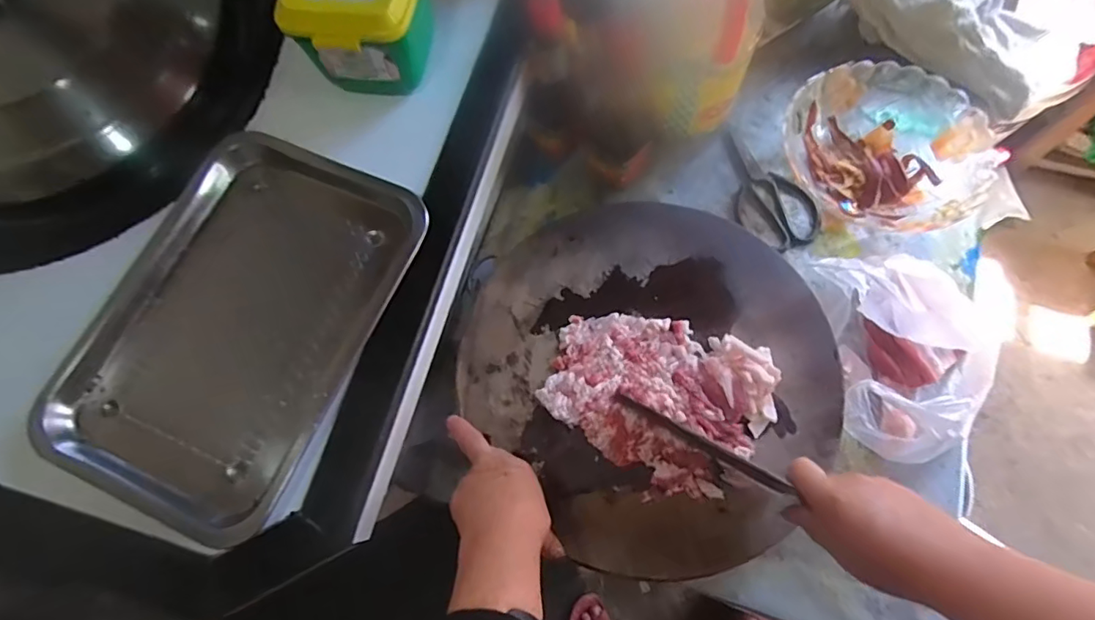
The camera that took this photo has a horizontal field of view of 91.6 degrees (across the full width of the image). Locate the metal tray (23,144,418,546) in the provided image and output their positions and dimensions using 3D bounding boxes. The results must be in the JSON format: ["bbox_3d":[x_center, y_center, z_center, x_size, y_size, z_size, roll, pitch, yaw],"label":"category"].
[{"bbox_3d":[-0.262,0.006,0.455,0.225,0.028,0.315,22,74,9],"label":"metal tray"}]

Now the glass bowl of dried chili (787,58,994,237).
[{"bbox_3d":[0.391,-0.194,0.626,0.211,0.068,0.177,34,76,12],"label":"glass bowl of dried chili"}]

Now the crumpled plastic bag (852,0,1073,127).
[{"bbox_3d":[0.533,-0.392,0.680,0.309,0.106,0.164,34,76,12],"label":"crumpled plastic bag"}]

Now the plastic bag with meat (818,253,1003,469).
[{"bbox_3d":[0.352,0.041,0.513,0.137,0.120,0.190,0,72,2],"label":"plastic bag with meat"}]

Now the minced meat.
[{"bbox_3d":[0.106,0.073,0.514,0.203,0.040,0.157,32,76,11],"label":"minced meat"}]

